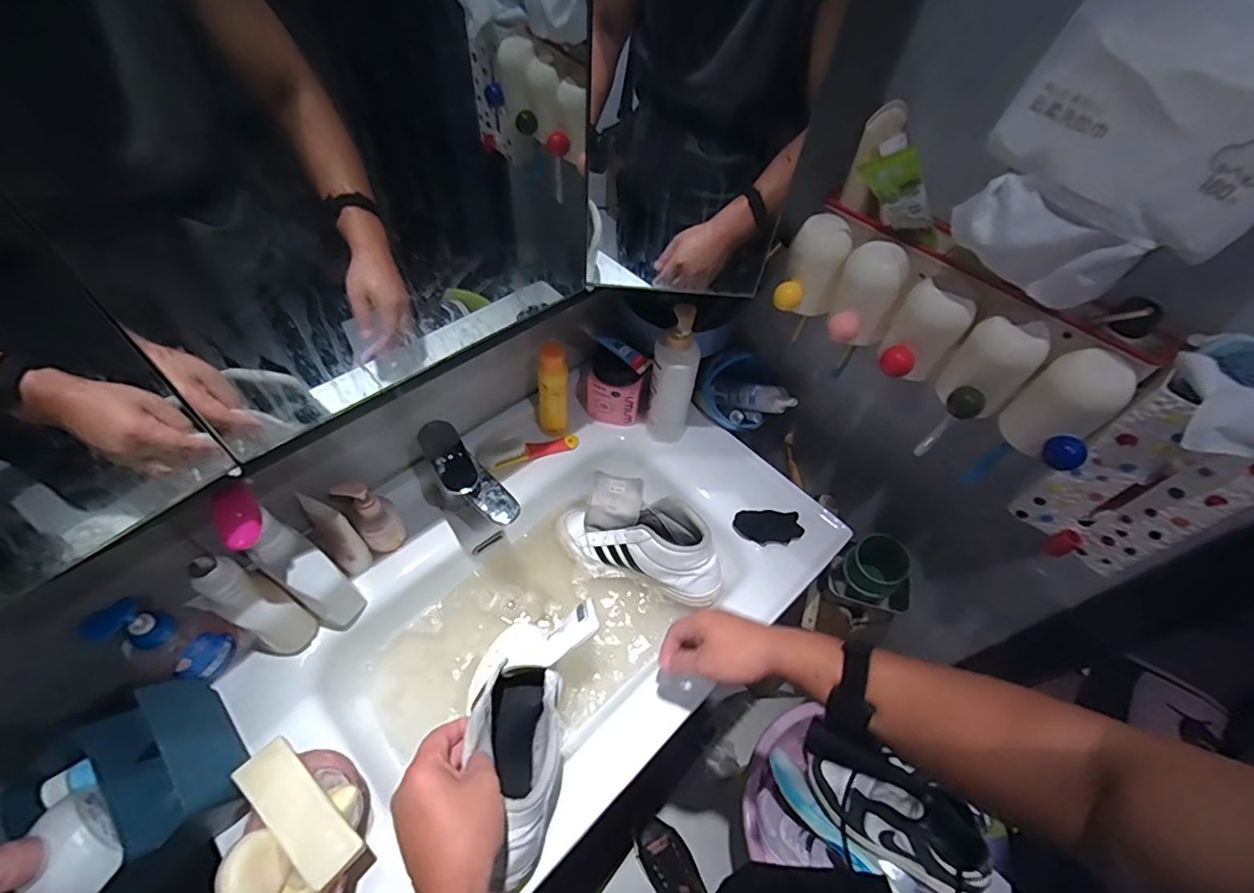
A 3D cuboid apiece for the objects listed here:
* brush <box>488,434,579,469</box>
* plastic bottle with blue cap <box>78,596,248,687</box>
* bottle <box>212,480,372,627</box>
[{"bbox_3d":[-0.145,0.004,0.849,0.141,0.034,0.031,-17,58,-17],"label":"brush"},{"bbox_3d":[-0.490,0.205,0.579,0.067,0.147,0.077,23,55,11],"label":"plastic bottle with blue cap"},{"bbox_3d":[-0.364,0.130,0.598,0.072,0.267,0.059,39,60,21],"label":"bottle"}]

